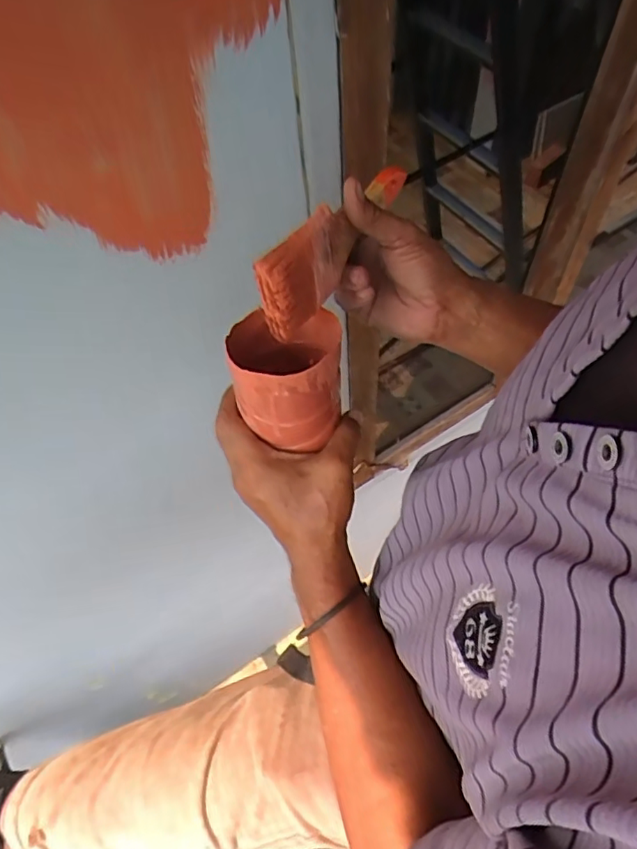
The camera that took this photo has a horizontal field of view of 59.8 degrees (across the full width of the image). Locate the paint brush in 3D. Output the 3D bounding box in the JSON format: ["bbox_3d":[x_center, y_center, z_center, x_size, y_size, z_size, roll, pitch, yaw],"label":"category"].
[{"bbox_3d":[0.017,-0.143,0.422,0.023,0.061,0.191,25,55,18],"label":"paint brush"}]

